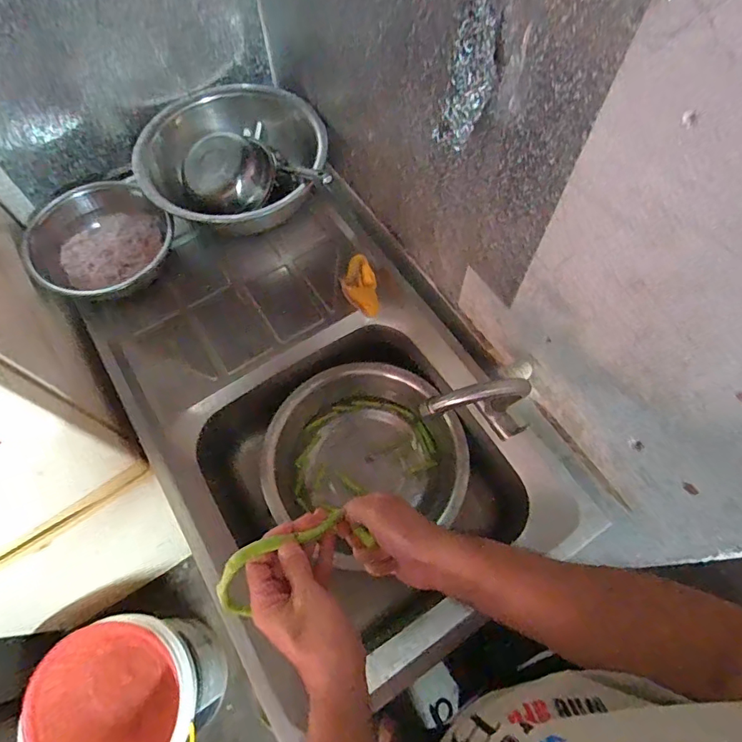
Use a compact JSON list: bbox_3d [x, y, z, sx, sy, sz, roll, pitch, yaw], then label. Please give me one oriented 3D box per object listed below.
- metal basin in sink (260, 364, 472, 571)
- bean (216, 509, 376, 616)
[{"bbox_3d":[-0.013,0.159,0.808,0.315,0.141,0.310,0,65,0],"label":"metal basin in sink"},{"bbox_3d":[-0.074,0.179,0.440,0.140,0.056,0.048,-19,66,-20],"label":"bean"}]

